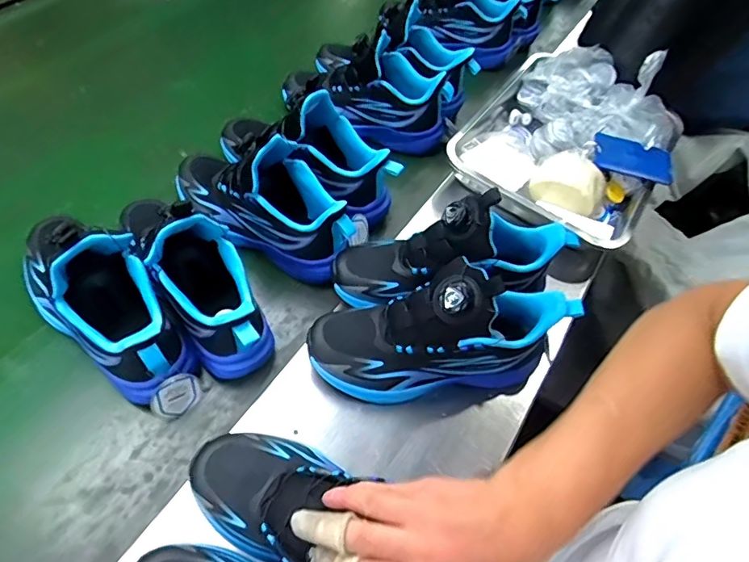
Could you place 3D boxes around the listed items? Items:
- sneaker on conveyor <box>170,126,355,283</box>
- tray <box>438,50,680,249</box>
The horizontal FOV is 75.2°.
[{"bbox_3d":[-0.130,-0.100,0.563,0.235,0.138,0.101,27,57,11],"label":"sneaker on conveyor"},{"bbox_3d":[0.283,-0.211,0.694,0.257,0.093,0.335,30,58,13],"label":"tray"}]

